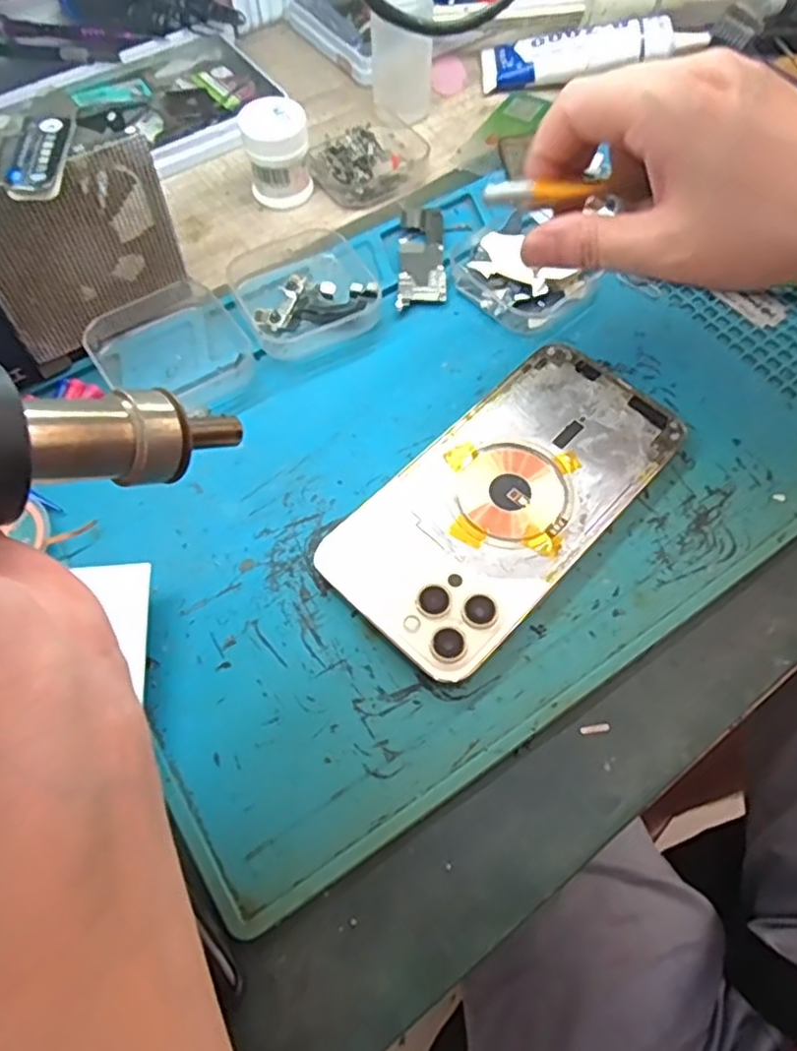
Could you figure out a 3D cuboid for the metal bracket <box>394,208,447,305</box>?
[{"bbox_3d":[0.013,-0.138,0.345,0.024,0.005,0.070,3,64,1],"label":"metal bracket"}]

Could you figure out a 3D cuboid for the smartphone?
[{"bbox_3d":[0.046,-0.013,0.279,0.077,0.011,0.156,41,70,18],"label":"smartphone"}]

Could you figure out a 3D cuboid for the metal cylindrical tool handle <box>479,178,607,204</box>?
[{"bbox_3d":[0.059,-0.135,0.271,0.049,0.006,0.008,-6,64,-8],"label":"metal cylindrical tool handle"}]

